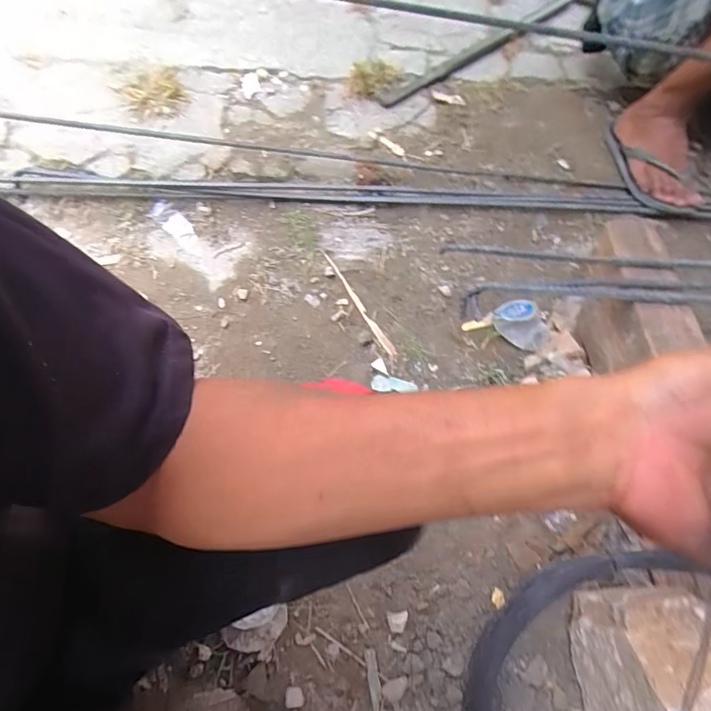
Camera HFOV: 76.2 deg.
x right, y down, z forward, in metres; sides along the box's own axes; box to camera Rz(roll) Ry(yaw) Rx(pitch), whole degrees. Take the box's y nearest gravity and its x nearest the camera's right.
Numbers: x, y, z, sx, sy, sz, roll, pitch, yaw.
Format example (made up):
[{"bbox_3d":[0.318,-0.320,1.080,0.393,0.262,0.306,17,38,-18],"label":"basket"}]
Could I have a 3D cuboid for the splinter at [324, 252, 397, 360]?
[{"bbox_3d":[0.007,-0.084,0.754,0.014,0.015,0.215,-27,68,-13],"label":"splinter"}]

